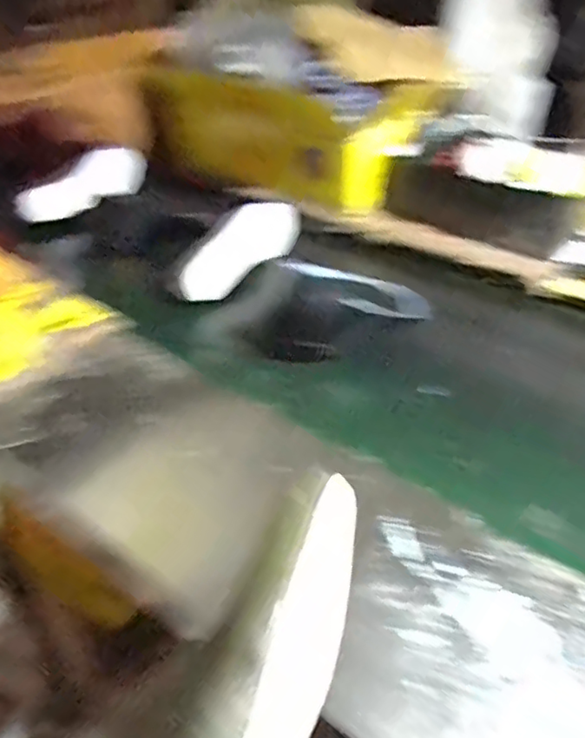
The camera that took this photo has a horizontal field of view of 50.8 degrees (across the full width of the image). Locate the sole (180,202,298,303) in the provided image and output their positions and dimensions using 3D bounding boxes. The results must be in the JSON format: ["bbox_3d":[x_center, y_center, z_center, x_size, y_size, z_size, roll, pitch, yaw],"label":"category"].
[{"bbox_3d":[-0.073,-0.183,0.918,0.018,0.088,0.254,-10,26,48],"label":"sole"}]

